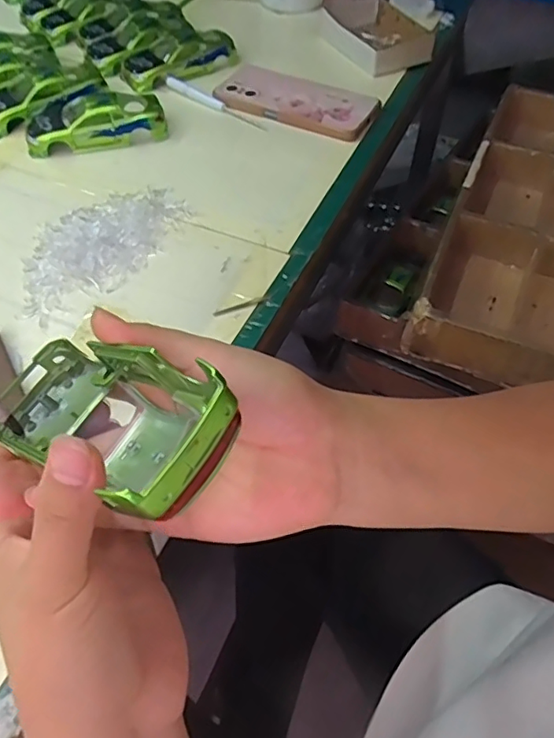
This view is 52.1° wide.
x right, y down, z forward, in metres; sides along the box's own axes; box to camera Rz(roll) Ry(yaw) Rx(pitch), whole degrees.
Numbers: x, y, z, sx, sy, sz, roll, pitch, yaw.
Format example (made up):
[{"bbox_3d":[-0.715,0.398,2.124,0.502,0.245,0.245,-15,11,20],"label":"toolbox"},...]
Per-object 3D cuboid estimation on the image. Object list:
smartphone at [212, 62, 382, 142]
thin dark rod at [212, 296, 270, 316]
[{"bbox_3d":[0.019,-0.275,0.577,0.161,0.009,0.077,26,66,18],"label":"smartphone"},{"bbox_3d":[-0.026,-0.046,0.412,0.043,0.004,0.005,-18,62,-14],"label":"thin dark rod"}]

